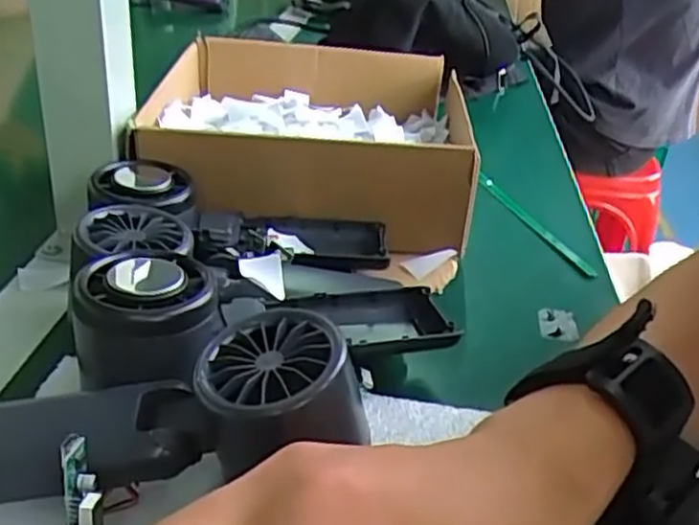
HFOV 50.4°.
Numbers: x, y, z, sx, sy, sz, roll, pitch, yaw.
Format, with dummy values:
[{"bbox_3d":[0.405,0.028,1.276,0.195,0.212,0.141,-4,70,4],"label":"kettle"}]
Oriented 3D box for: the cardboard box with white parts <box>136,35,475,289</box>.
[{"bbox_3d":[-0.026,-0.090,0.533,0.218,0.085,0.257,6,29,3],"label":"cardboard box with white parts"}]

